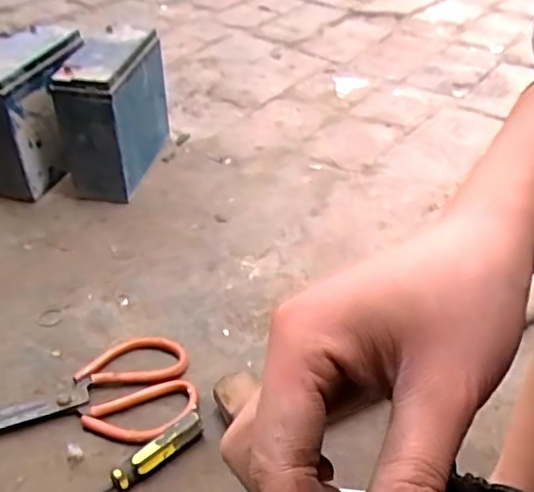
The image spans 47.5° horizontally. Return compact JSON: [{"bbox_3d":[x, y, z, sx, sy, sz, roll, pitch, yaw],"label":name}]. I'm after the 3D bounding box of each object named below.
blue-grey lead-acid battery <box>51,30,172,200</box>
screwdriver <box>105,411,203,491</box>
[{"bbox_3d":[-0.198,-0.174,0.802,0.089,0.171,0.172,5,40,9],"label":"blue-grey lead-acid battery"},{"bbox_3d":[-0.119,0.186,0.478,0.164,0.023,0.016,-29,47,-29],"label":"screwdriver"}]

